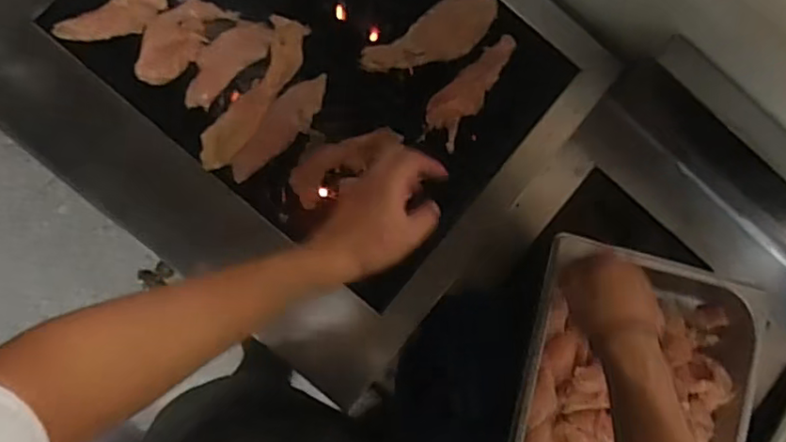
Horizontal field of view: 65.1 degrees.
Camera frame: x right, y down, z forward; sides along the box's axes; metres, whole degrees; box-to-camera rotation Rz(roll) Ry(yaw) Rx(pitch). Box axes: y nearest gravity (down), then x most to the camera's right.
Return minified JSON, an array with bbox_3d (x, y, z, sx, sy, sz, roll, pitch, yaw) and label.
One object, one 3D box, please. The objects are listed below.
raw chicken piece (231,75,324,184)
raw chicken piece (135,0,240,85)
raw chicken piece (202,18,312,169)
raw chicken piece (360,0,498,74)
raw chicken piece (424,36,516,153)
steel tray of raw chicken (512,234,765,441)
[{"bbox_3d":[-0.121,-0.101,0.658,0.040,0.010,0.140,44,81,-3],"label":"raw chicken piece"},{"bbox_3d":[-0.228,-0.198,0.654,0.059,0.010,0.118,44,81,-3],"label":"raw chicken piece"},{"bbox_3d":[-0.148,-0.135,0.659,0.047,0.015,0.180,29,82,-5],"label":"raw chicken piece"},{"bbox_3d":[0.047,-0.206,0.692,0.164,0.011,0.060,-35,91,-10],"label":"raw chicken piece"},{"bbox_3d":[0.085,-0.153,0.691,0.048,0.010,0.142,33,81,-5],"label":"raw chicken piece"},{"bbox_3d":[0.264,0.198,0.688,0.261,0.073,0.320,14,83,-7],"label":"steel tray of raw chicken"}]

